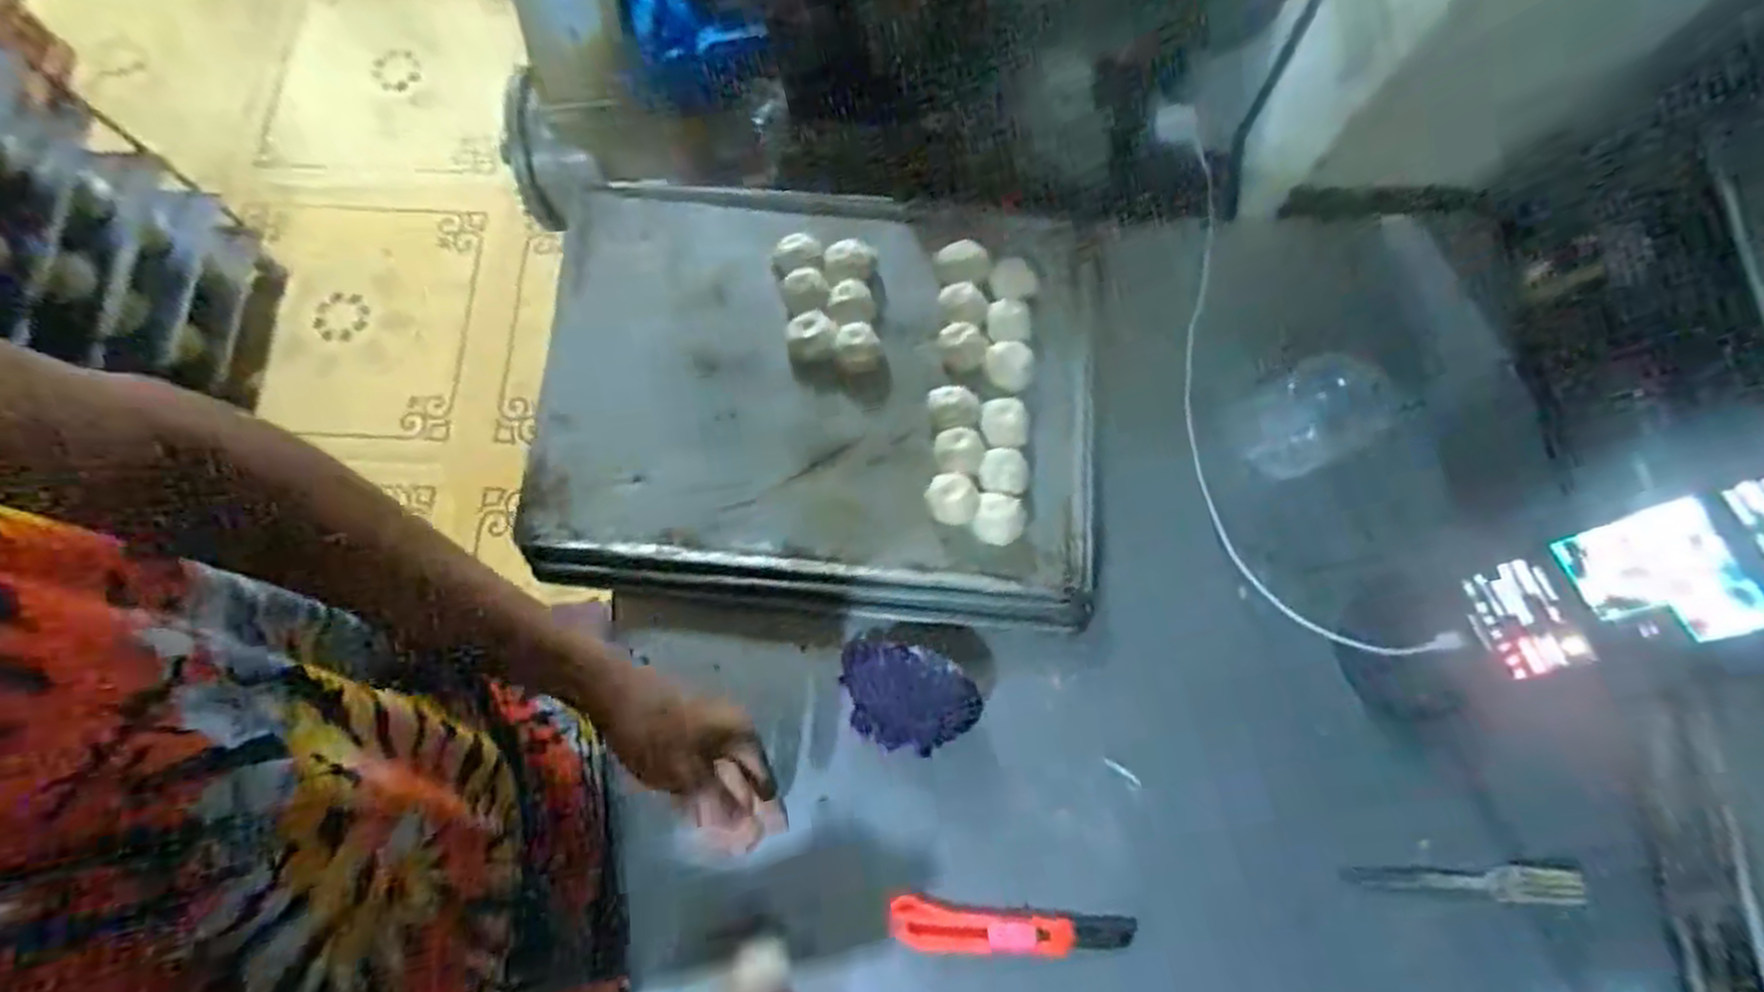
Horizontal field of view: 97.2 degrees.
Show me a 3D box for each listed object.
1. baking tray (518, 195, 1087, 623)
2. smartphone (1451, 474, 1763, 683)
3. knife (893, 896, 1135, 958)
[{"bbox_3d":[-0.047,-0.086,0.649,0.454,0.026,0.353,7,78,0],"label":"baking tray"},{"bbox_3d":[0.417,0.053,0.436,0.008,0.159,0.071,-12,72,-36],"label":"smartphone"},{"bbox_3d":[0.095,0.322,0.568,0.175,0.011,0.037,5,78,0],"label":"knife"}]

